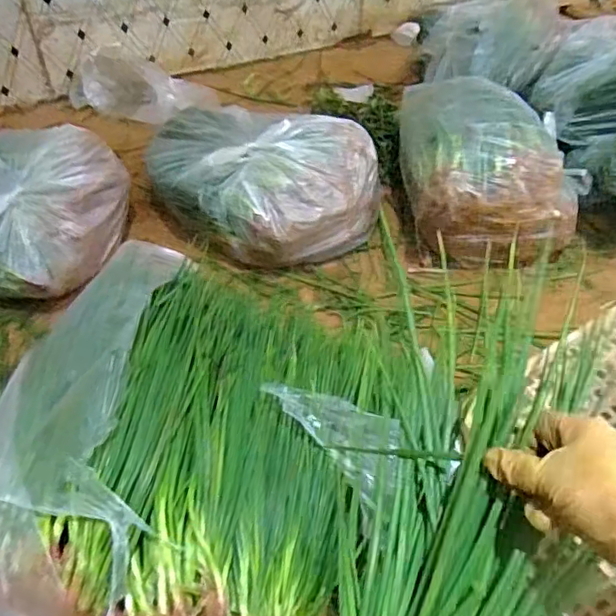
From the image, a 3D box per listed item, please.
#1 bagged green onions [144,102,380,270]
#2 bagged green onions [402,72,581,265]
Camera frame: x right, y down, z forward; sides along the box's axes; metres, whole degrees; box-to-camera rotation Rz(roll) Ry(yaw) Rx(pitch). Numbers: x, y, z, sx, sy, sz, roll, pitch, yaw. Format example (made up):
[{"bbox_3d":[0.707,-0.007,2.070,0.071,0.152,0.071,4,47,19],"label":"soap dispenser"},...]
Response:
[{"bbox_3d":[-0.103,-0.251,1.168,0.480,0.173,0.287,8,48,6],"label":"bagged green onions"},{"bbox_3d":[0.365,-0.304,1.234,0.321,0.221,0.413,0,48,-1],"label":"bagged green onions"}]

